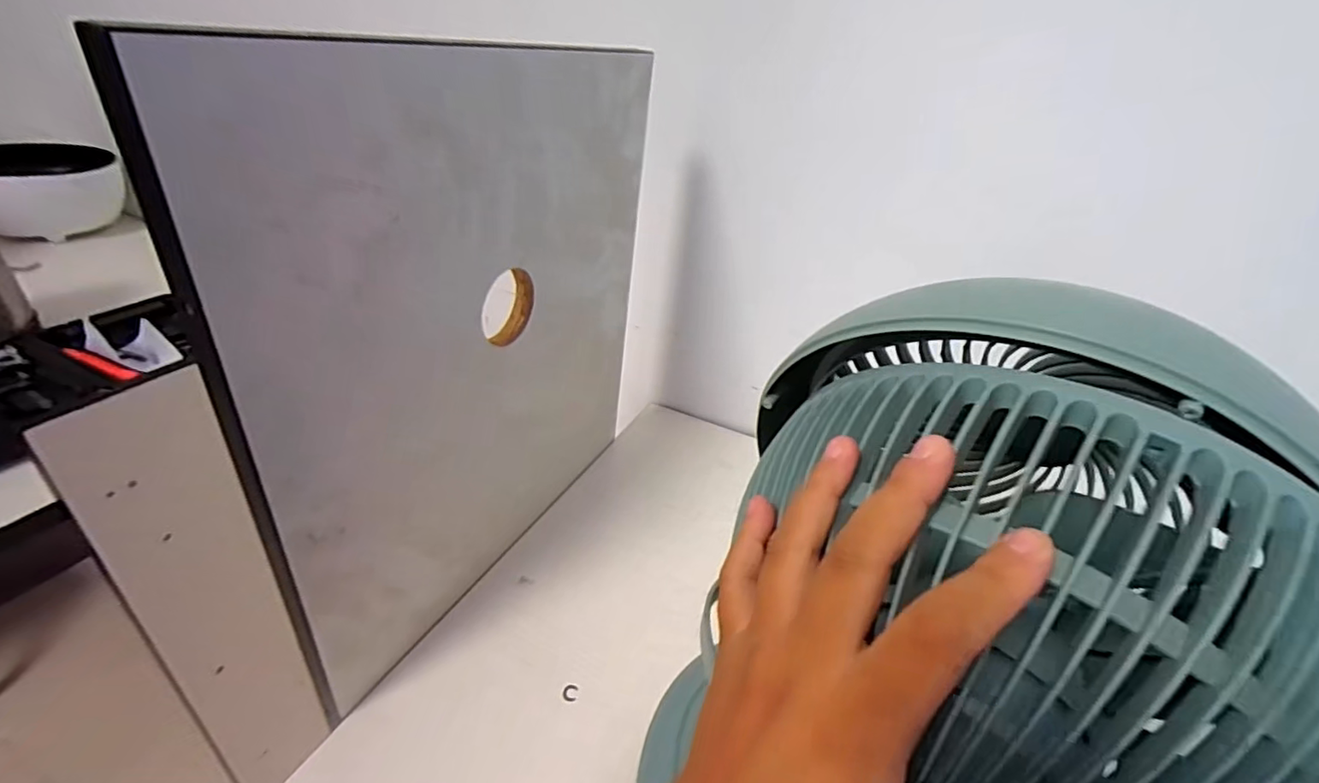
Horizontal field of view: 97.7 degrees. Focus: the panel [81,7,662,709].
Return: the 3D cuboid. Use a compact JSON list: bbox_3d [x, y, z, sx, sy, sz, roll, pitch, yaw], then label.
[{"bbox_3d":[-0.119,-0.033,0.444,0.017,0.398,0.387,21,35,20],"label":"panel"}]

